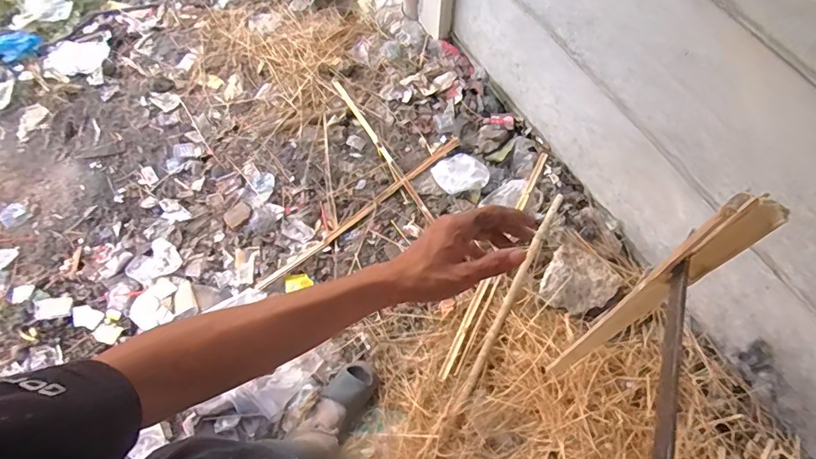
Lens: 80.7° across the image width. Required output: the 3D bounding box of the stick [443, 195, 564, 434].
[{"bbox_3d":[0.324,0.233,1.545,0.034,0.033,0.869,26,68,13],"label":"stick"}]

